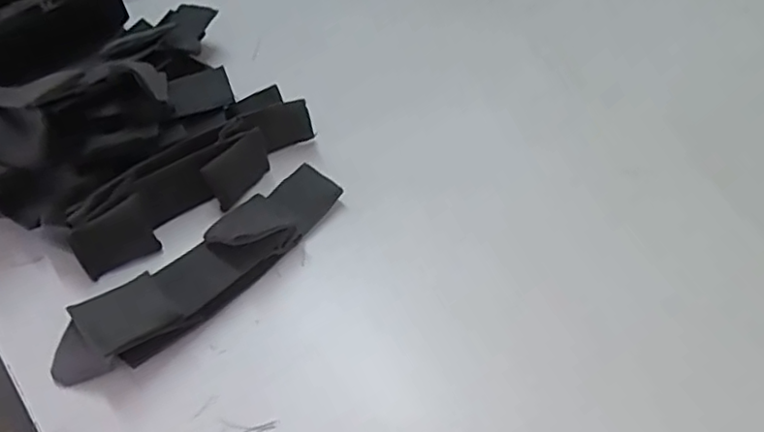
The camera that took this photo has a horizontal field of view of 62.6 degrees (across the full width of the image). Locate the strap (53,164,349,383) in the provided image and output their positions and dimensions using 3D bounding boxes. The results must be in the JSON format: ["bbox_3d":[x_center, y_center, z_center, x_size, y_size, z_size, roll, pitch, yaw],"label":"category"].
[{"bbox_3d":[-0.114,0.033,0.407,0.049,0.040,0.207,38,63,24],"label":"strap"}]

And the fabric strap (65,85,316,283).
[{"bbox_3d":[-0.129,-0.028,0.442,0.184,0.057,0.031,-33,60,-20],"label":"fabric strap"}]

